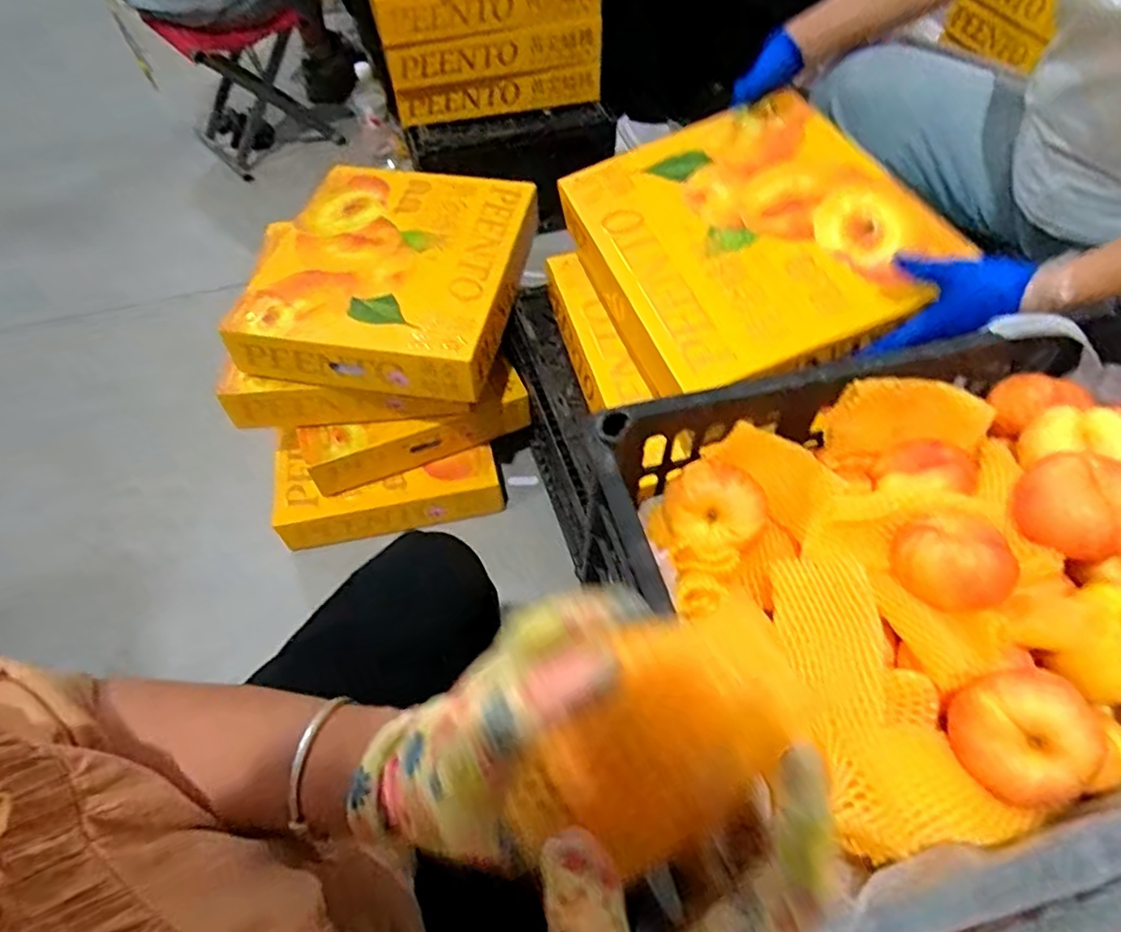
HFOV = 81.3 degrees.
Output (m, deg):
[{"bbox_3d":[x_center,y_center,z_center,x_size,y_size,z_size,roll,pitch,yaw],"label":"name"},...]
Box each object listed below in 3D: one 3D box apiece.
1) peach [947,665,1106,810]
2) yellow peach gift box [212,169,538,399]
[{"bbox_3d":[0.267,0.154,0.375,0.065,0.052,0.069,-1,55,1],"label":"peach"},{"bbox_3d":[-0.237,-0.281,0.937,0.347,0.078,0.391,7,55,6],"label":"yellow peach gift box"}]

